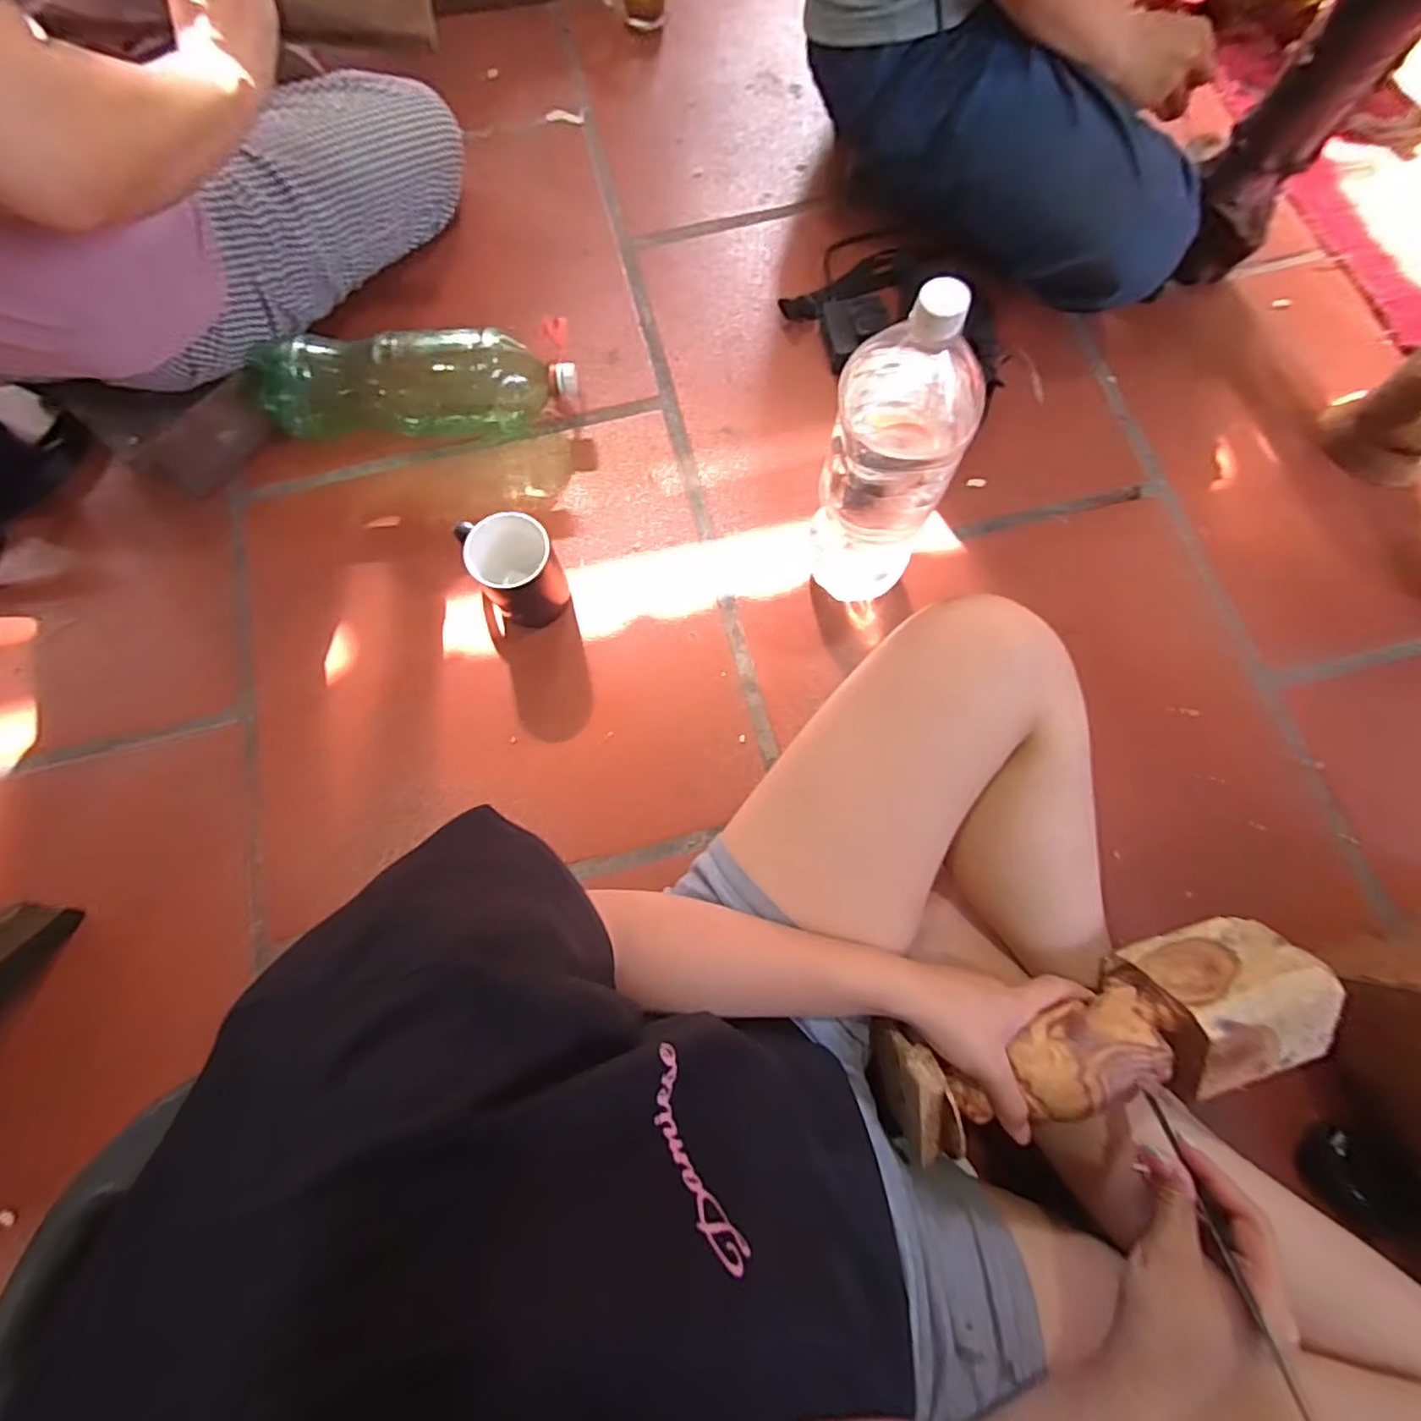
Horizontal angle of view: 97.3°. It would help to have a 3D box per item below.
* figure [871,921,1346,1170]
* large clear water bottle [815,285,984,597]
[{"bbox_3d":[0.283,0.238,0.450,0.319,0.075,0.099,-13,74,-6],"label":"figure"},{"bbox_3d":[0.146,-0.195,0.532,0.099,0.340,0.094,21,76,7],"label":"large clear water bottle"}]

